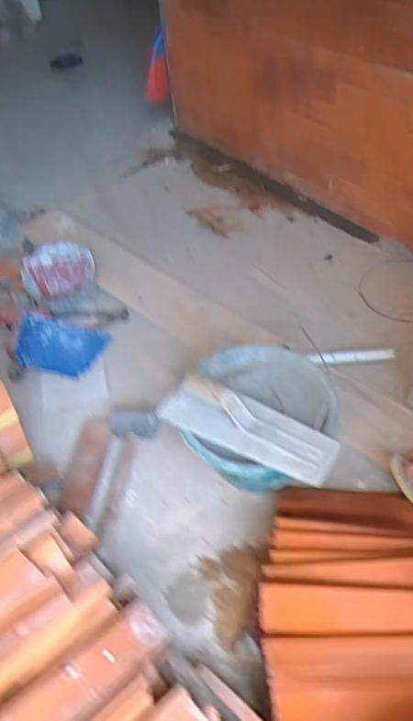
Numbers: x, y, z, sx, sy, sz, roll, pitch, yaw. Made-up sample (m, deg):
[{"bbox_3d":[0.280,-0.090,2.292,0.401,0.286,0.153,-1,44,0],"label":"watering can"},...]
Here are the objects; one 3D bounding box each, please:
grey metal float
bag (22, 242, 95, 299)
[{"bbox_3d":[0.065,0.096,0.829,0.299,0.064,0.101,20,54,24],"label":"grey metal float"},{"bbox_3d":[-0.391,-0.230,1.363,0.182,0.103,0.138,-29,51,-18],"label":"bag"}]

